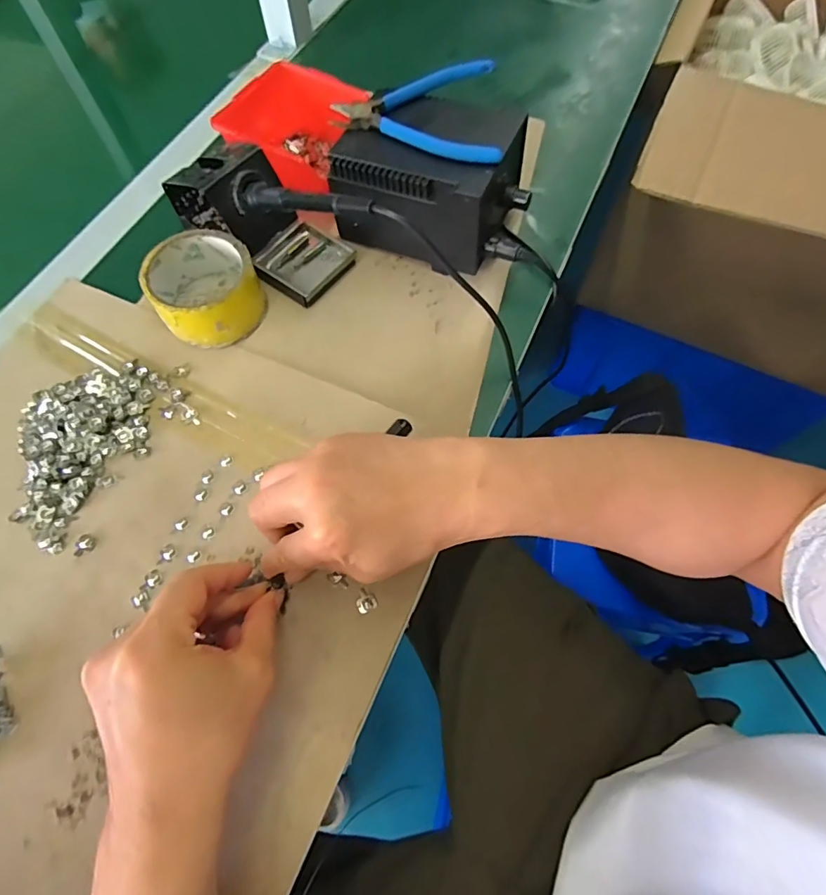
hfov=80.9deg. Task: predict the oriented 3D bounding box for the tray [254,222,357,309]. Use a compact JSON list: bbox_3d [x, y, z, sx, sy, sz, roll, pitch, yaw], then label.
[{"bbox_3d":[-0.102,-0.170,0.441,0.072,0.014,0.074,33,71,14],"label":"tray"}]

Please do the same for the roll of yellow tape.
[{"bbox_3d":[-0.173,-0.134,0.405,0.083,0.045,0.086,0,66,0],"label":"roll of yellow tape"}]

